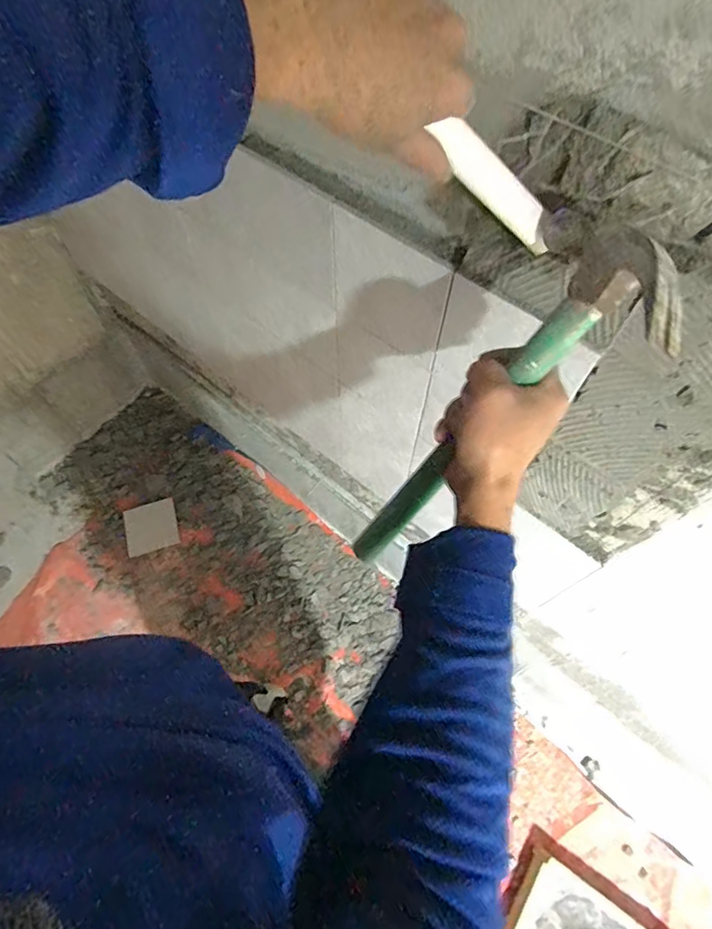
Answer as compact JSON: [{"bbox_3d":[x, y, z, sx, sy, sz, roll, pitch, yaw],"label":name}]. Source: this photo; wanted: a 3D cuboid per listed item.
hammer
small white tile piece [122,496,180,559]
[{"bbox_3d":[0.082,-0.033,0.378,0.035,0.312,0.124,-2,49,-50],"label":"hammer"},{"bbox_3d":[-0.611,0.187,1.520,0.147,0.016,0.149,-17,64,-9],"label":"small white tile piece"}]

